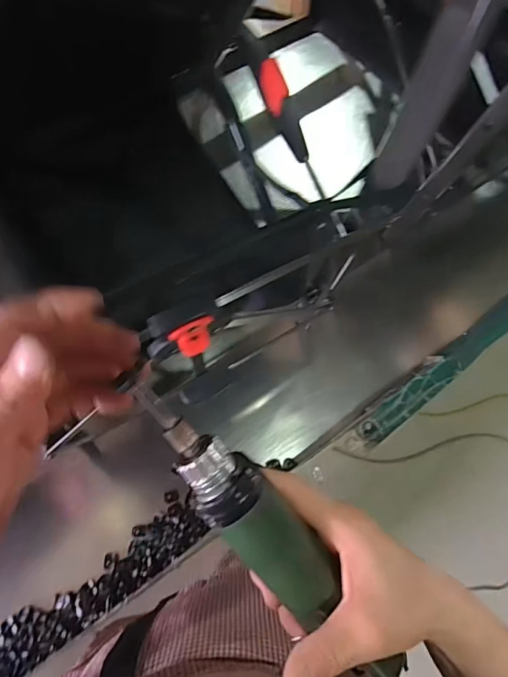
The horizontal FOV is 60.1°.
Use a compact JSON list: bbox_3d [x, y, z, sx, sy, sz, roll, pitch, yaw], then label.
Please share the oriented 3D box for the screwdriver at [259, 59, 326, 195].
[{"bbox_3d":[0.036,-0.187,0.399,0.017,0.017,0.122,-34,110,-14],"label":"screwdriver"}]

